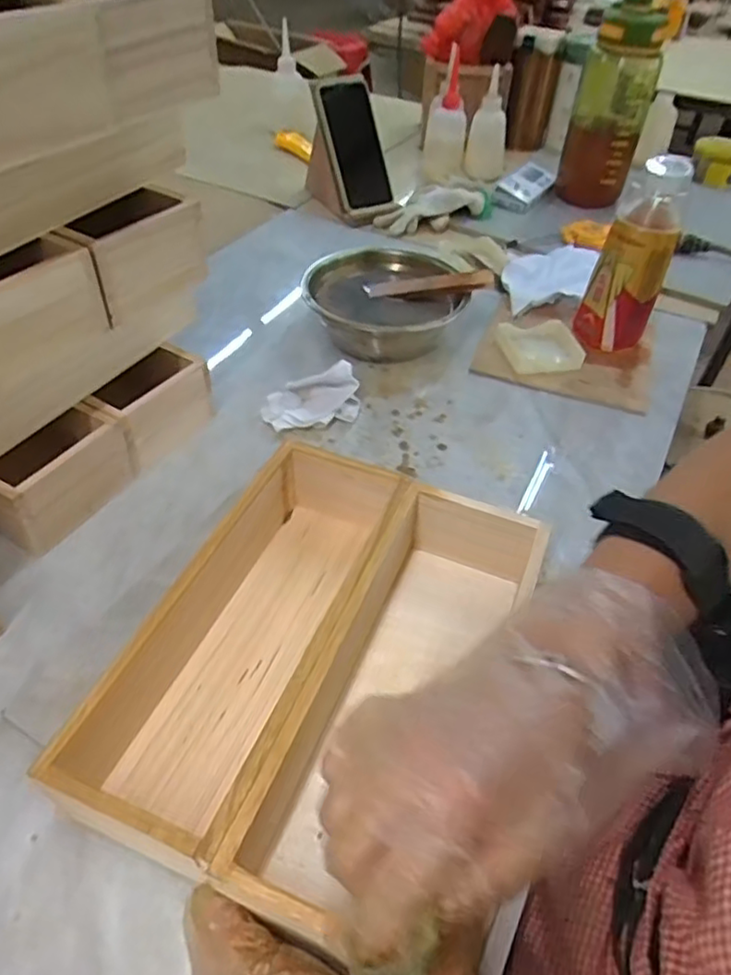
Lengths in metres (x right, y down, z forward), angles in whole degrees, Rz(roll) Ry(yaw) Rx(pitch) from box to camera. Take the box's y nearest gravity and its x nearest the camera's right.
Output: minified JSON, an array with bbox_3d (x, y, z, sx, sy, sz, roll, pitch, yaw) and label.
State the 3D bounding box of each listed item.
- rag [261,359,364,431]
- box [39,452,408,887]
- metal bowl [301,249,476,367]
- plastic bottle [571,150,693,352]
[{"bbox_3d":[-0.051,-0.088,0.600,0.092,0.044,0.064,-5,45,-7],"label":"rag"},{"bbox_3d":[-0.065,0.089,0.401,0.097,0.077,0.259,17,47,14],"label":"box"},{"bbox_3d":[0.024,-0.195,0.693,0.157,0.065,0.157,1,45,-1],"label":"metal bowl"},{"bbox_3d":[0.272,-0.232,0.654,0.070,0.184,0.060,18,47,15],"label":"plastic bottle"}]

